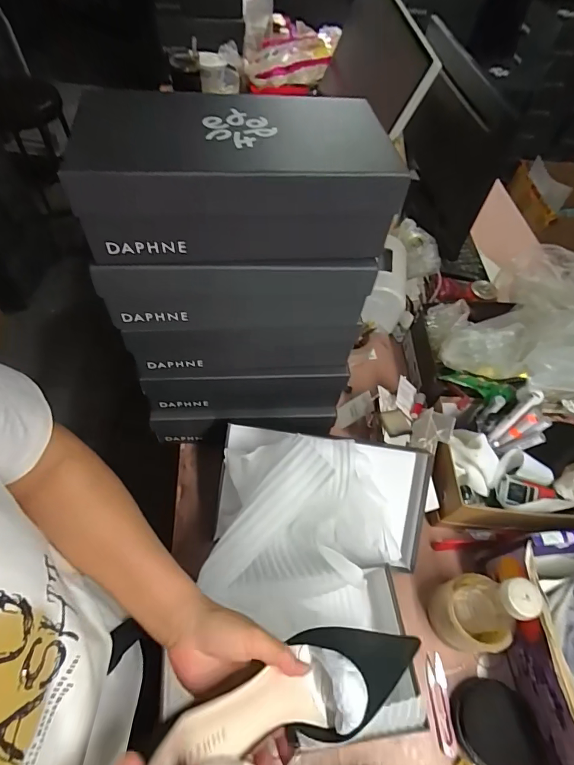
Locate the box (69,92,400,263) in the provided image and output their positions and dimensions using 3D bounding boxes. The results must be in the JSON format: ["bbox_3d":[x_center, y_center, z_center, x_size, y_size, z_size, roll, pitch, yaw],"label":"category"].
[{"bbox_3d":[-0.050,-0.206,0.416,0.298,0.100,0.149,-4,57,-7],"label":"box"}]

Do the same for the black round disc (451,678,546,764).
[{"bbox_3d":[0.262,0.432,0.514,0.097,0.023,0.097,-6,48,6],"label":"black round disc"}]

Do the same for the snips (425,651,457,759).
[{"bbox_3d":[0.202,0.422,0.539,0.023,0.017,0.104,5,56,-1],"label":"snips"}]

